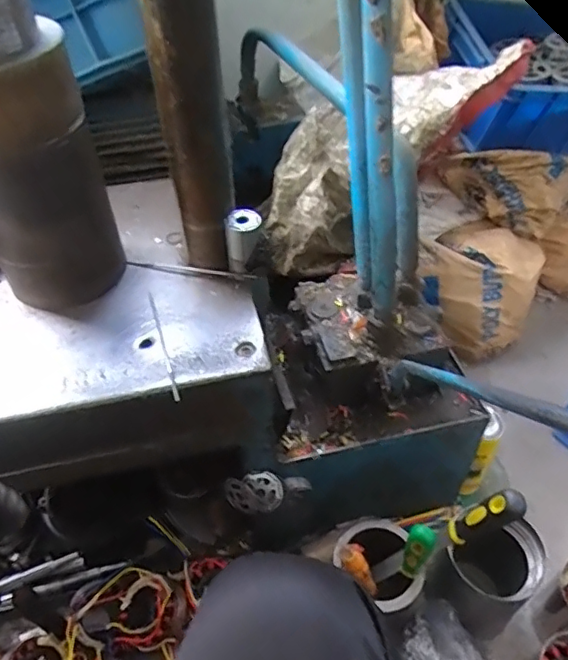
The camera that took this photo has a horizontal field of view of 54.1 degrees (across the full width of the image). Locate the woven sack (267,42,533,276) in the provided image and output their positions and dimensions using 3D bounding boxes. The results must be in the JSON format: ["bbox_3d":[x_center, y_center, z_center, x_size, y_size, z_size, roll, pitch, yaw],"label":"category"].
[{"bbox_3d":[0.129,-0.259,0.791,0.408,0.124,0.201,-38,45,17],"label":"woven sack"}]

